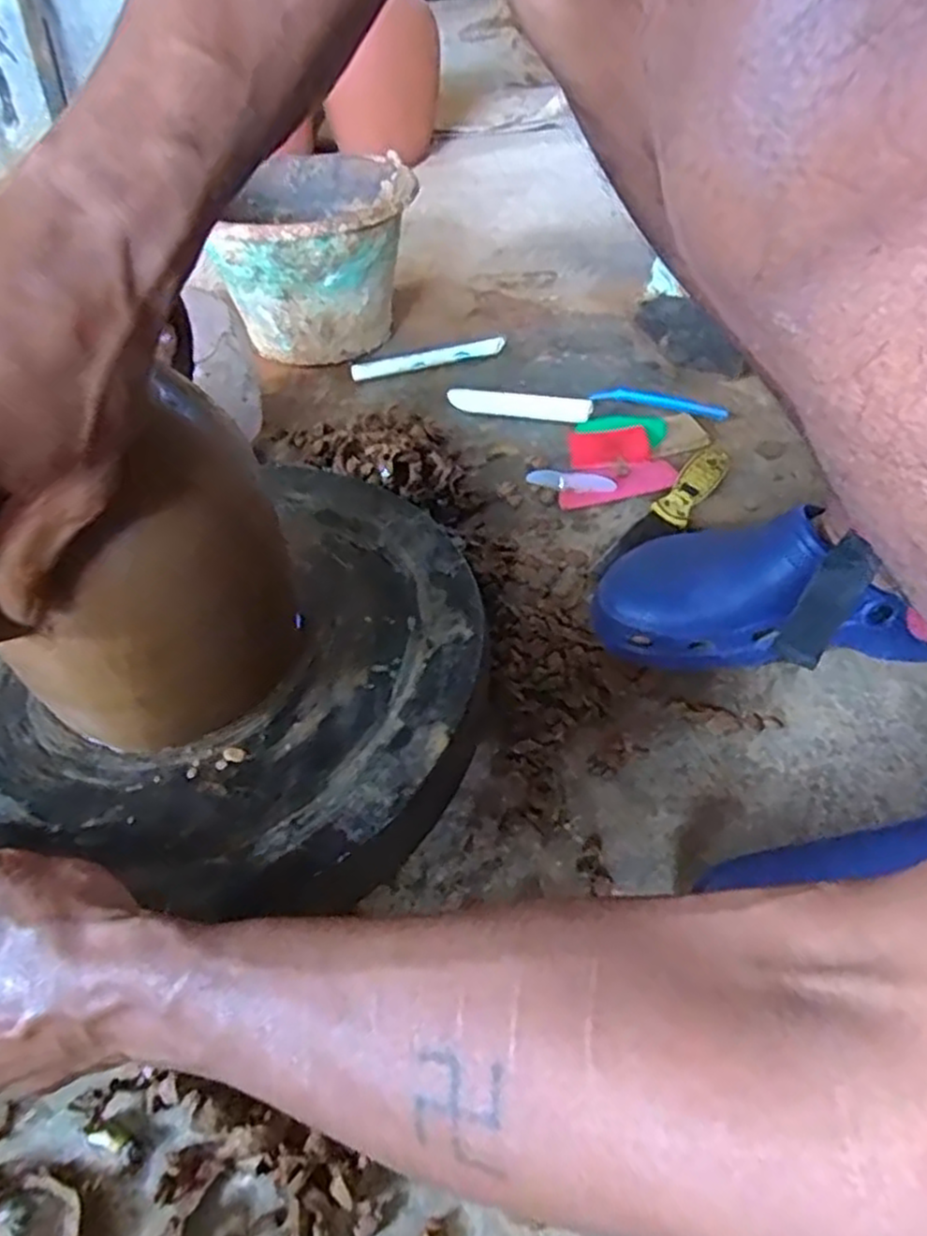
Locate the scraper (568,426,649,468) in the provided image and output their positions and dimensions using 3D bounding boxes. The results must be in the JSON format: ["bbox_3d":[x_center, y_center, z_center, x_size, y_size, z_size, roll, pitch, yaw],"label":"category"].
[{"bbox_3d":[0.137,-0.164,0.703,0.074,0.012,0.052,-5,45,0],"label":"scraper"}]

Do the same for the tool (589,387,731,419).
[{"bbox_3d":[0.198,-0.216,0.757,0.135,0.017,0.024,14,48,18],"label":"tool"}]

